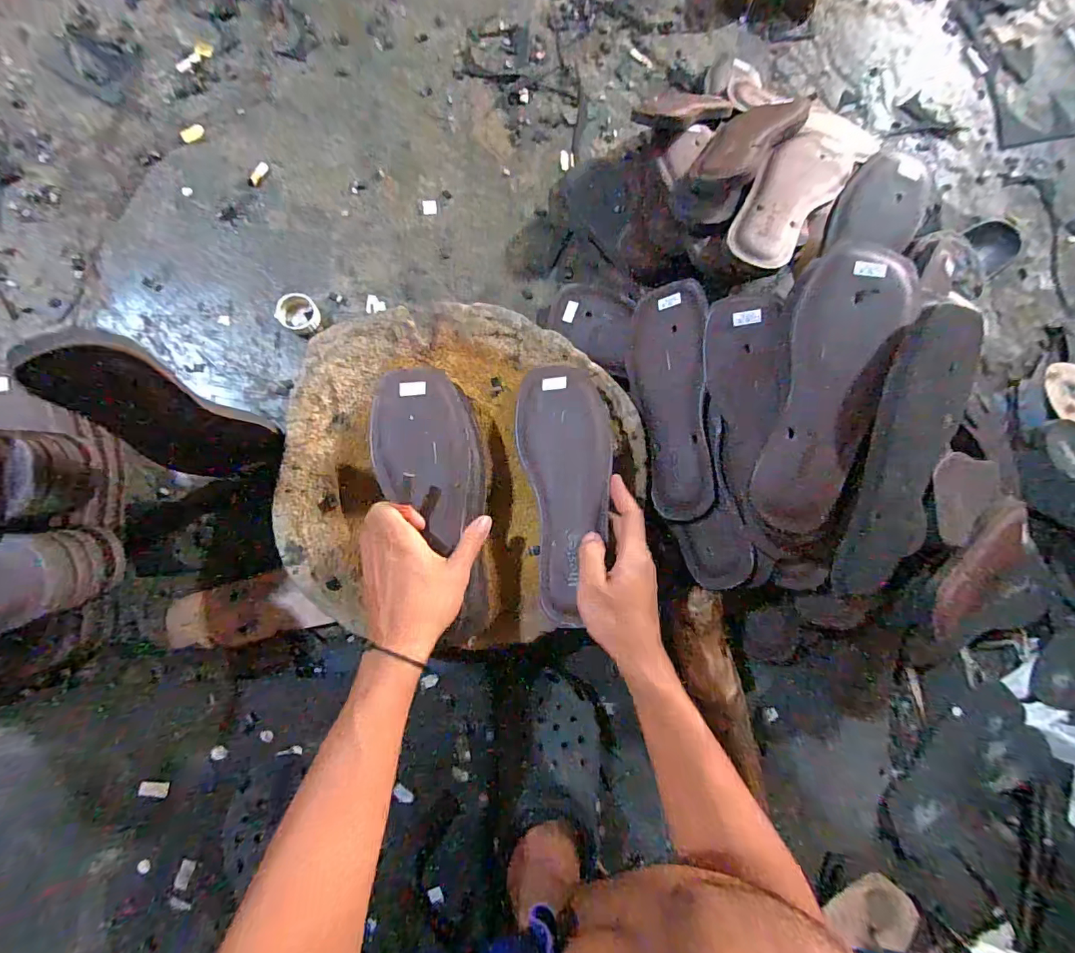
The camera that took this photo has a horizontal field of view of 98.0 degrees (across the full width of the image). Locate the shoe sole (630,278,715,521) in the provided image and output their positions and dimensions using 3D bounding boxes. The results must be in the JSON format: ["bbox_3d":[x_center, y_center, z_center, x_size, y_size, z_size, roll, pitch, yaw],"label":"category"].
[{"bbox_3d":[0.143,-0.082,0.500,0.078,0.013,0.248,-4,85,34],"label":"shoe sole"}]

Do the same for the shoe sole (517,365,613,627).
[{"bbox_3d":[0.029,0.011,0.446,0.086,0.013,0.241,-5,79,11],"label":"shoe sole"}]

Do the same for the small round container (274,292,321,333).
[{"bbox_3d":[-0.275,-0.188,0.537,0.042,0.019,0.043,1,84,-7],"label":"small round container"}]

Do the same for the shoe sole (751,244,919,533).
[{"bbox_3d":[0.257,-0.072,0.418,0.079,0.045,0.245,18,108,35],"label":"shoe sole"}]

